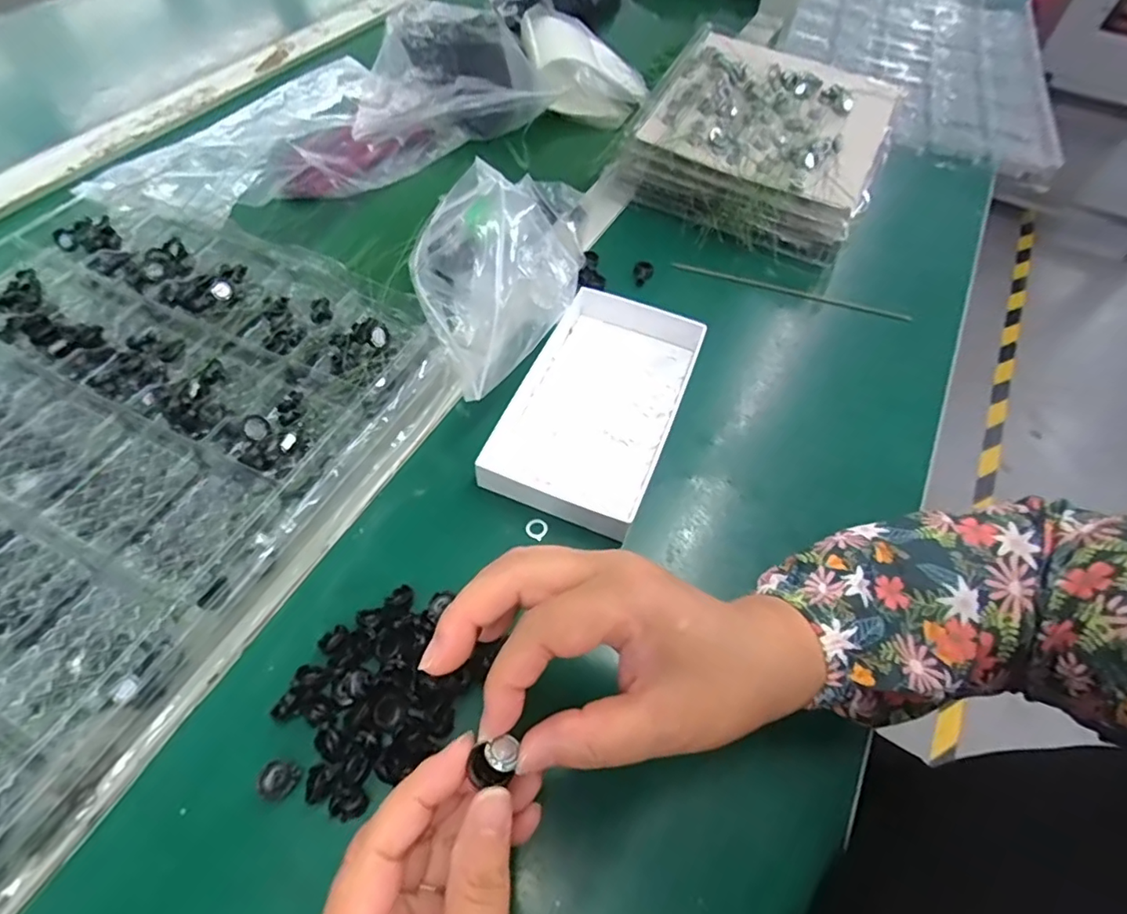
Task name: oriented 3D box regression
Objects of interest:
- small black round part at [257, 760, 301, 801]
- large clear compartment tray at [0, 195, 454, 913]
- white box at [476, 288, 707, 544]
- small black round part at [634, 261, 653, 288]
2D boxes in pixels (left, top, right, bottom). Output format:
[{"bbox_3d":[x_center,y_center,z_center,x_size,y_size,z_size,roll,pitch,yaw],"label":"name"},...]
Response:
[{"bbox_3d":[-0.131,0.148,0.262,0.016,0.004,0.015,2,56,-3],"label":"small black round part"},{"bbox_3d":[-0.305,0.022,0.304,0.322,0.040,0.444,29,59,14],"label":"large clear compartment tray"},{"bbox_3d":[0.021,-0.038,0.388,0.104,0.025,0.181,20,57,9],"label":"white box"},{"bbox_3d":[0.064,-0.149,0.464,0.015,0.005,0.024,12,56,3],"label":"small black round part"}]

